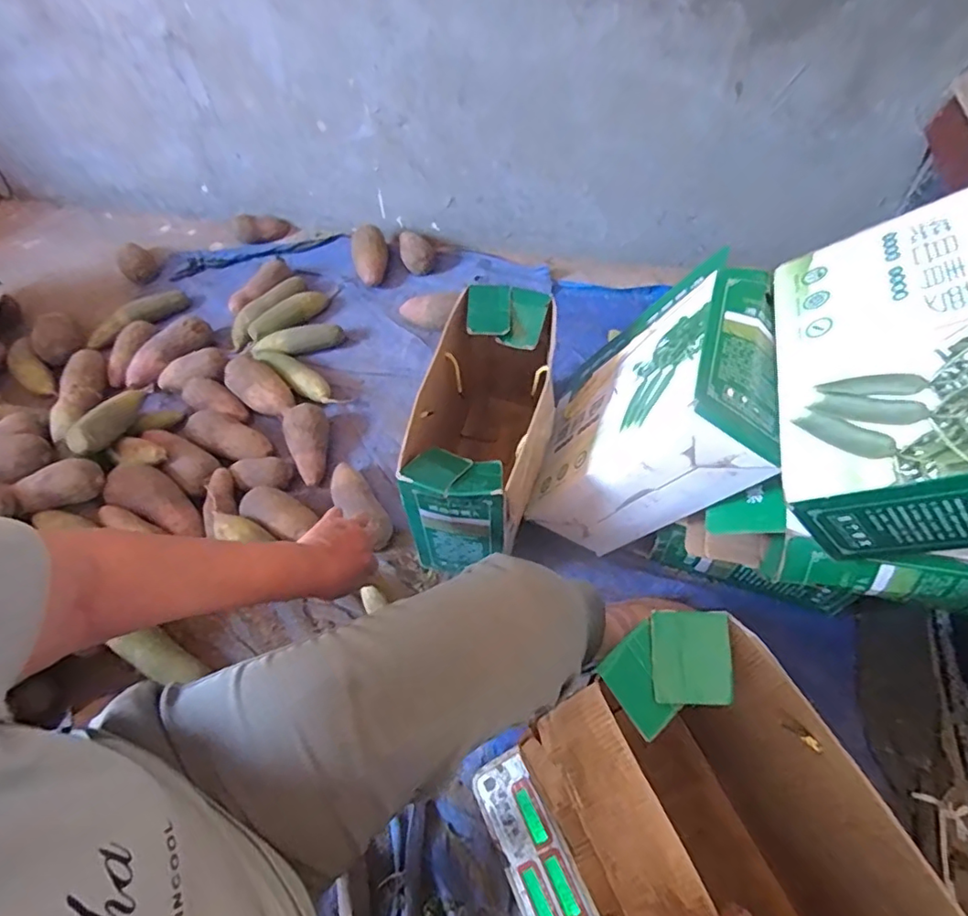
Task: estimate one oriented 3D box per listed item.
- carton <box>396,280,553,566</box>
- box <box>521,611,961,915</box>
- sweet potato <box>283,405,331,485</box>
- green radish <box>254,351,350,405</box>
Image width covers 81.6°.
[{"bbox_3d":[0.009,-0.058,0.861,0.170,0.259,0.408,5,55,6],"label":"carton"},{"bbox_3d":[0.205,0.359,0.458,0.208,0.263,0.374,-25,57,-14],"label":"box"},{"bbox_3d":[-0.309,-0.028,0.978,0.067,0.055,0.150,-10,71,-5],"label":"sweet potato"},{"bbox_3d":[-0.356,-0.155,1.084,0.209,0.043,0.063,35,63,24],"label":"green radish"}]

